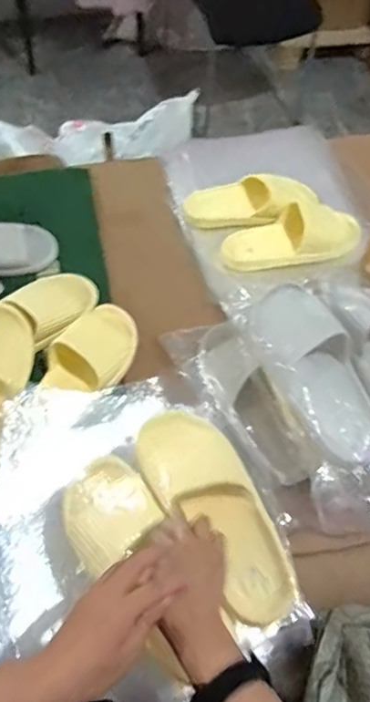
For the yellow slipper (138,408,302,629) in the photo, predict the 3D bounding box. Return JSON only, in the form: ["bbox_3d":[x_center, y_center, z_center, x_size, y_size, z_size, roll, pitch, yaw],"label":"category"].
[{"bbox_3d":[0.031,0.170,0.607,0.100,0.052,0.256,-28,72,-19],"label":"yellow slipper"}]

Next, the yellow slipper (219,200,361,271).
[{"bbox_3d":[0.184,-0.197,0.947,0.245,0.056,0.097,-10,60,-9],"label":"yellow slipper"}]

